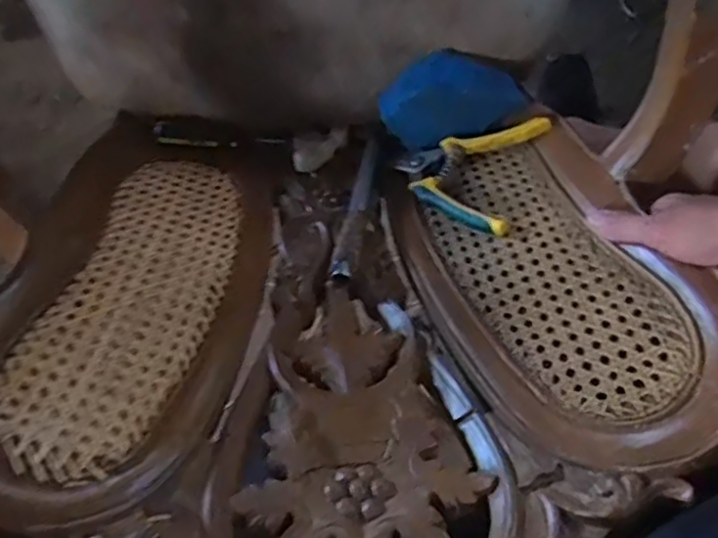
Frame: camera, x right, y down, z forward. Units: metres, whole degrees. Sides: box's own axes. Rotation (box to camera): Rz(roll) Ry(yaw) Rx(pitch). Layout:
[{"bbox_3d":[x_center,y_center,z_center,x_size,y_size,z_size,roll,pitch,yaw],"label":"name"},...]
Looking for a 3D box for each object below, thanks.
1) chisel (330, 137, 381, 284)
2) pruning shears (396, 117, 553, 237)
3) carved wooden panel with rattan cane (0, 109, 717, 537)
[{"bbox_3d":[-0.001,-0.063,0.636,0.018,0.026,0.196,9,47,6],"label":"chisel"},{"bbox_3d":[0.104,-0.101,0.641,0.140,0.020,0.140,13,63,34],"label":"pruning shears"},{"bbox_3d":[-0.004,0.027,0.521,0.542,0.094,0.465,3,49,5],"label":"carved wooden panel with rattan cane"}]

